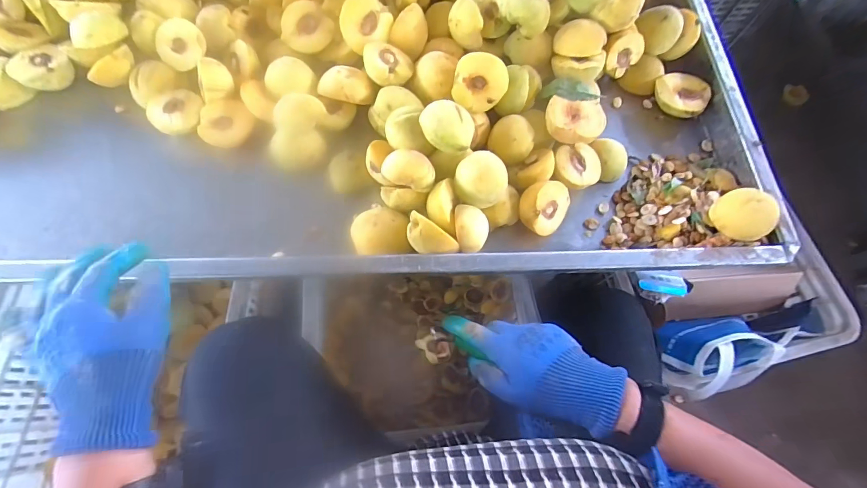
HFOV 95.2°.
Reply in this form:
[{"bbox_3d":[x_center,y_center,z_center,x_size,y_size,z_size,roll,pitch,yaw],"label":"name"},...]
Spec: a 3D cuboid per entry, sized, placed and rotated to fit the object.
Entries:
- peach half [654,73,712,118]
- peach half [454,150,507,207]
[{"bbox_3d":[0.370,-0.220,0.592,0.063,0.030,0.077,-43,64,4],"label":"peach half"},{"bbox_3d":[0.057,-0.077,0.477,0.063,0.026,0.063,0,95,2],"label":"peach half"}]

